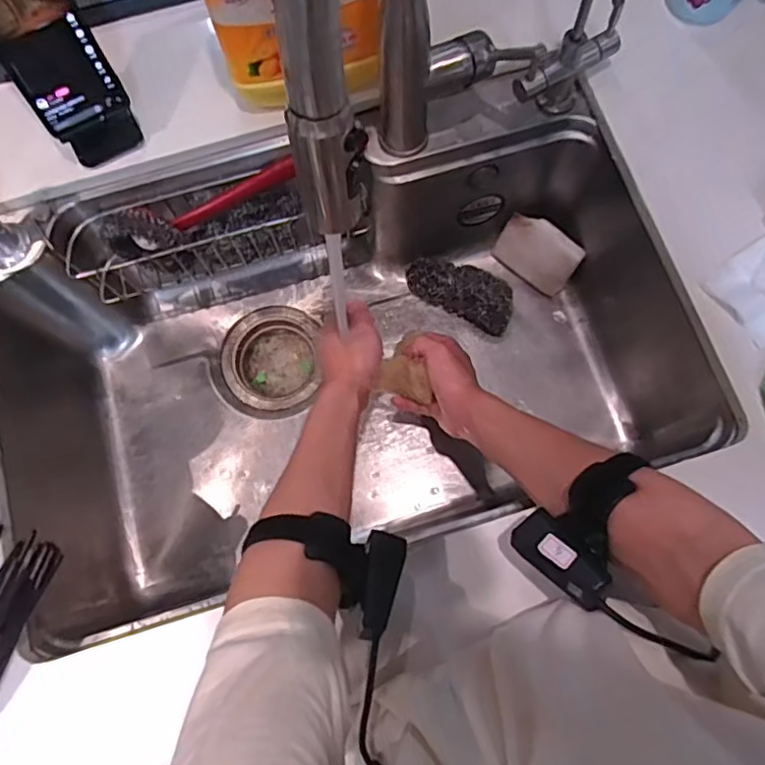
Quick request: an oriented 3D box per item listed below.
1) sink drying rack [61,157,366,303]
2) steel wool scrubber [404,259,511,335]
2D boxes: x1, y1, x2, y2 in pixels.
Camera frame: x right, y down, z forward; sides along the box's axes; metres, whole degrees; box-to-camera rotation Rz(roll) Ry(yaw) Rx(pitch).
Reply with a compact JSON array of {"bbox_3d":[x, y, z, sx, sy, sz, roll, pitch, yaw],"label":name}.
[{"bbox_3d":[-0.174,-0.162,0.654,0.312,0.114,0.056,-13,76,-3],"label":"sink drying rack"},{"bbox_3d":[0.098,-0.119,0.754,0.141,0.045,0.059,29,78,7],"label":"steel wool scrubber"}]

